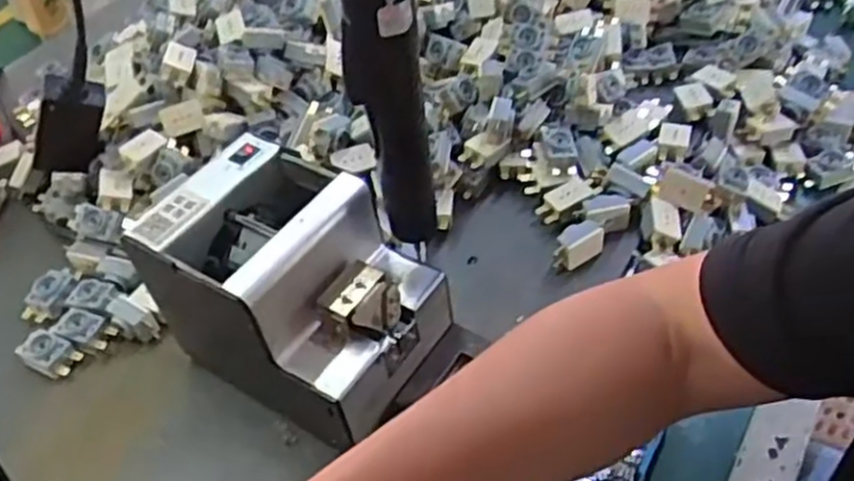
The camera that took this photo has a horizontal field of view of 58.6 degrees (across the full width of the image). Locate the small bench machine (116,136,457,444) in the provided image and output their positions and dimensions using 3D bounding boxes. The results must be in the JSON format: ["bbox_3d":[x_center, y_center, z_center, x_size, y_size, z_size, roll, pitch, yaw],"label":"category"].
[{"bbox_3d":[-0.092,0.036,0.550,0.177,0.136,0.134,25,55,27],"label":"small bench machine"}]

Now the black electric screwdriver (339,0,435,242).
[{"bbox_3d":[-0.024,-0.089,0.447,0.039,0.217,0.031,-8,47,-1],"label":"black electric screwdriver"}]

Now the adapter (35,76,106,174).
[{"bbox_3d":[-0.330,-0.107,0.706,0.052,0.115,0.033,16,44,-19],"label":"adapter"}]

